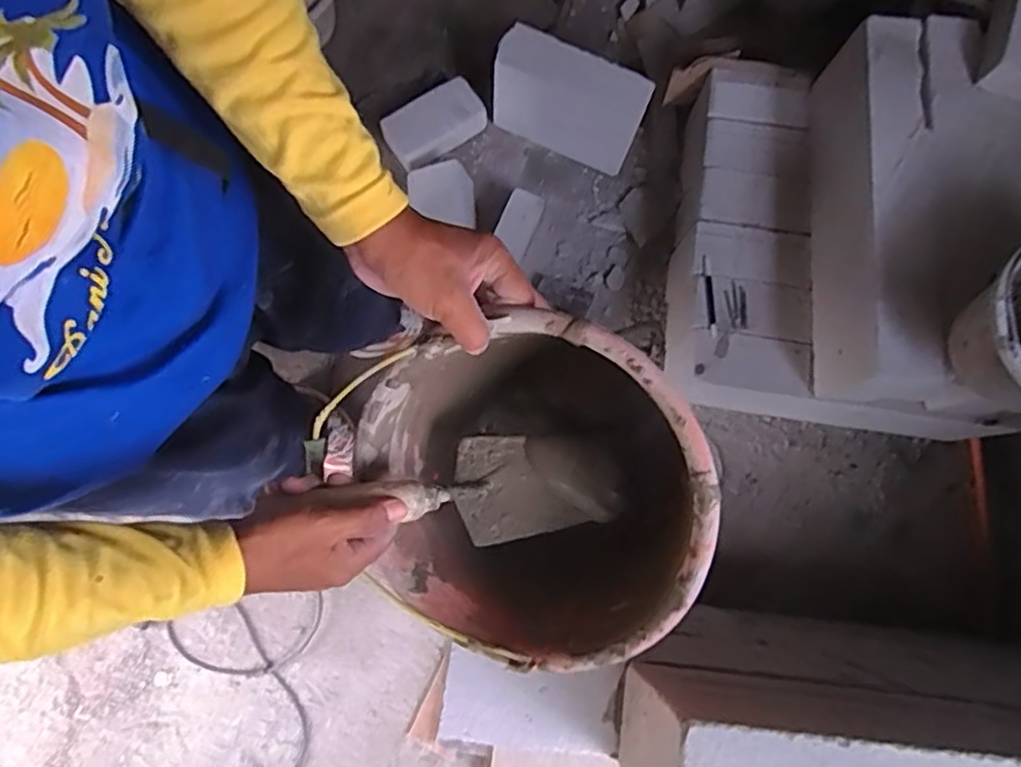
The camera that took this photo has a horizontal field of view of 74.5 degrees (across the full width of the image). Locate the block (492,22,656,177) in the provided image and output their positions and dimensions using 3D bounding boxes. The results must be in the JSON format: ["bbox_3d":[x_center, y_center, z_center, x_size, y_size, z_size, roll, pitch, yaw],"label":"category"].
[{"bbox_3d":[0.120,-0.569,1.372,0.303,0.201,0.116,31,80,6],"label":"block"}]

